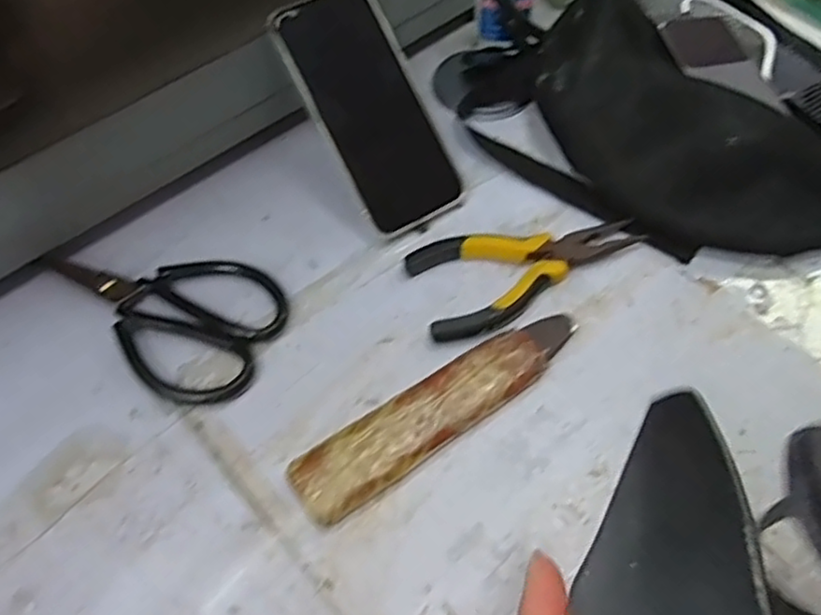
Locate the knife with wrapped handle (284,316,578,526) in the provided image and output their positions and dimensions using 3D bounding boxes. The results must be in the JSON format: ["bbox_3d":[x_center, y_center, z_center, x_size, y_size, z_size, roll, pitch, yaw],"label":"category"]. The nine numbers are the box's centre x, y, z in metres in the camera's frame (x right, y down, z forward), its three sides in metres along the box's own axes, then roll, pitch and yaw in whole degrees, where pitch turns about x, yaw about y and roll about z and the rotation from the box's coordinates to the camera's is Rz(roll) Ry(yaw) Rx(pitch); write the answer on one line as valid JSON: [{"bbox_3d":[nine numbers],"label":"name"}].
[{"bbox_3d":[0.020,0.059,0.389,0.184,0.018,0.040,-29,62,-17],"label":"knife with wrapped handle"}]

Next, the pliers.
[{"bbox_3d":[0.078,-0.025,0.439,0.147,0.016,0.070,-15,59,-8],"label":"pliers"}]

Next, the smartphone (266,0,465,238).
[{"bbox_3d":[-0.027,-0.134,0.459,0.077,0.013,0.164,-28,96,-16],"label":"smartphone"}]

